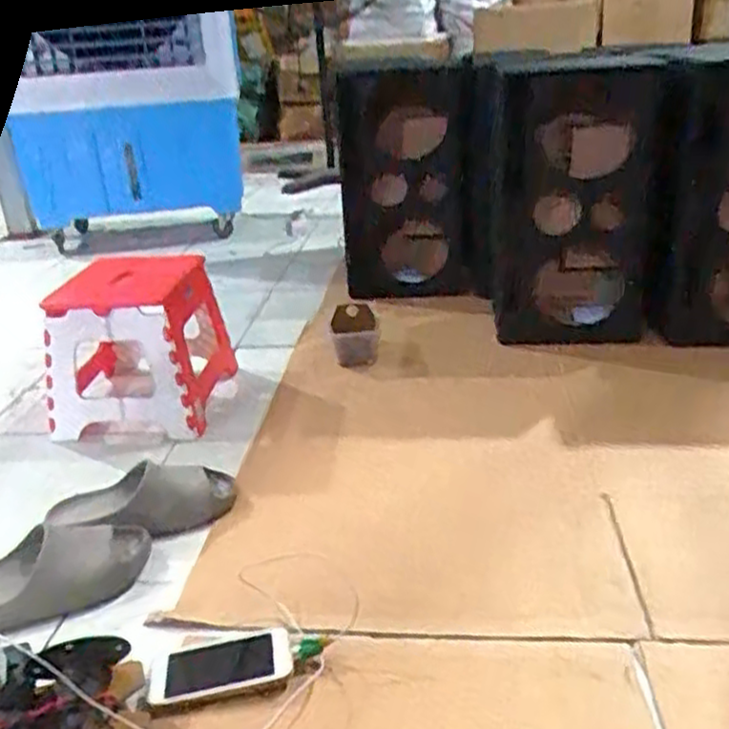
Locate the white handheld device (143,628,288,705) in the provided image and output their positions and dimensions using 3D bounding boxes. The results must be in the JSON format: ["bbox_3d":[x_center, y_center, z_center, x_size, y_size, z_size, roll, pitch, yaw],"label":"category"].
[{"bbox_3d":[-0.164,0.344,0.864,0.158,0.015,0.080,-8,25,-7],"label":"white handheld device"}]

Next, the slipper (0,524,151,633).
[{"bbox_3d":[-0.424,0.284,0.993,0.273,0.079,0.108,-10,25,-13],"label":"slipper"}]

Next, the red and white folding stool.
[{"bbox_3d":[-0.423,-0.043,1.429,0.266,0.259,0.304,0,25,8],"label":"red and white folding stool"}]

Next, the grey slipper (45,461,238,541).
[{"bbox_3d":[-0.321,0.209,1.123,0.260,0.071,0.109,-11,25,-15],"label":"grey slipper"}]

